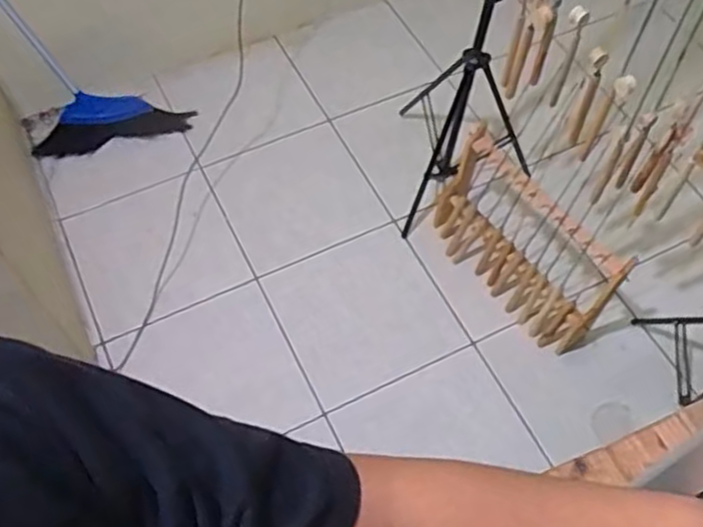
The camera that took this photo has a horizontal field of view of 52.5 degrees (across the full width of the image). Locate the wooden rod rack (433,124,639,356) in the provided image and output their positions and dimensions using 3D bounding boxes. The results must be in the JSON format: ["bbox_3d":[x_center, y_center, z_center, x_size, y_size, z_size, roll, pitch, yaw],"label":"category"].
[{"bbox_3d":[0.383,-0.055,1.637,0.139,0.309,0.482,-33,64,-18],"label":"wooden rod rack"}]

